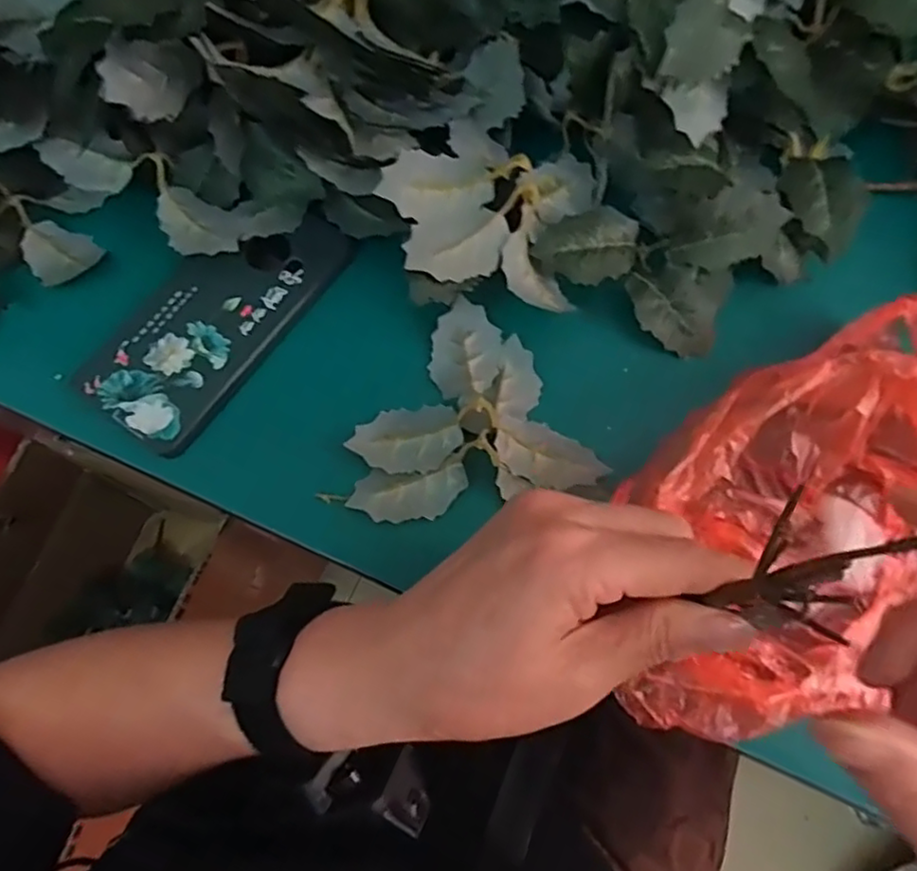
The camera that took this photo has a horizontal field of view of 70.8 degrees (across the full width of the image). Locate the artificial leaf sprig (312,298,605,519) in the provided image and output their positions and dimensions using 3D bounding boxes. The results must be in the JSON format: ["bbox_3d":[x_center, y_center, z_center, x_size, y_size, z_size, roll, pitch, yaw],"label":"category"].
[{"bbox_3d":[-0.001,-0.019,0.336,0.124,0.029,0.111,-10,71,-1],"label":"artificial leaf sprig"}]

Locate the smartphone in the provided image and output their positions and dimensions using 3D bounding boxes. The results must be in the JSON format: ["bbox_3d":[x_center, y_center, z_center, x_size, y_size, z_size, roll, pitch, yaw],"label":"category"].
[{"bbox_3d":[-0.135,-0.070,0.365,0.074,0.010,0.161,36,76,14],"label":"smartphone"}]

